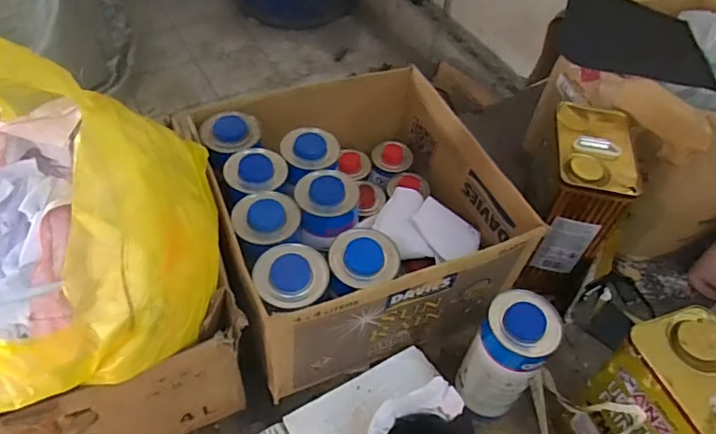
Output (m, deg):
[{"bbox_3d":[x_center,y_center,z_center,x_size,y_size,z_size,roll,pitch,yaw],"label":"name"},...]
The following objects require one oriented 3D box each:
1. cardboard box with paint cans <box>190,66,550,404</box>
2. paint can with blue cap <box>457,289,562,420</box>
[{"bbox_3d":[-0.012,-0.010,0.771,0.365,0.200,0.384,-16,54,-19],"label":"cardboard box with paint cans"},{"bbox_3d":[0.180,0.184,0.663,0.083,0.209,0.078,25,52,15],"label":"paint can with blue cap"}]

